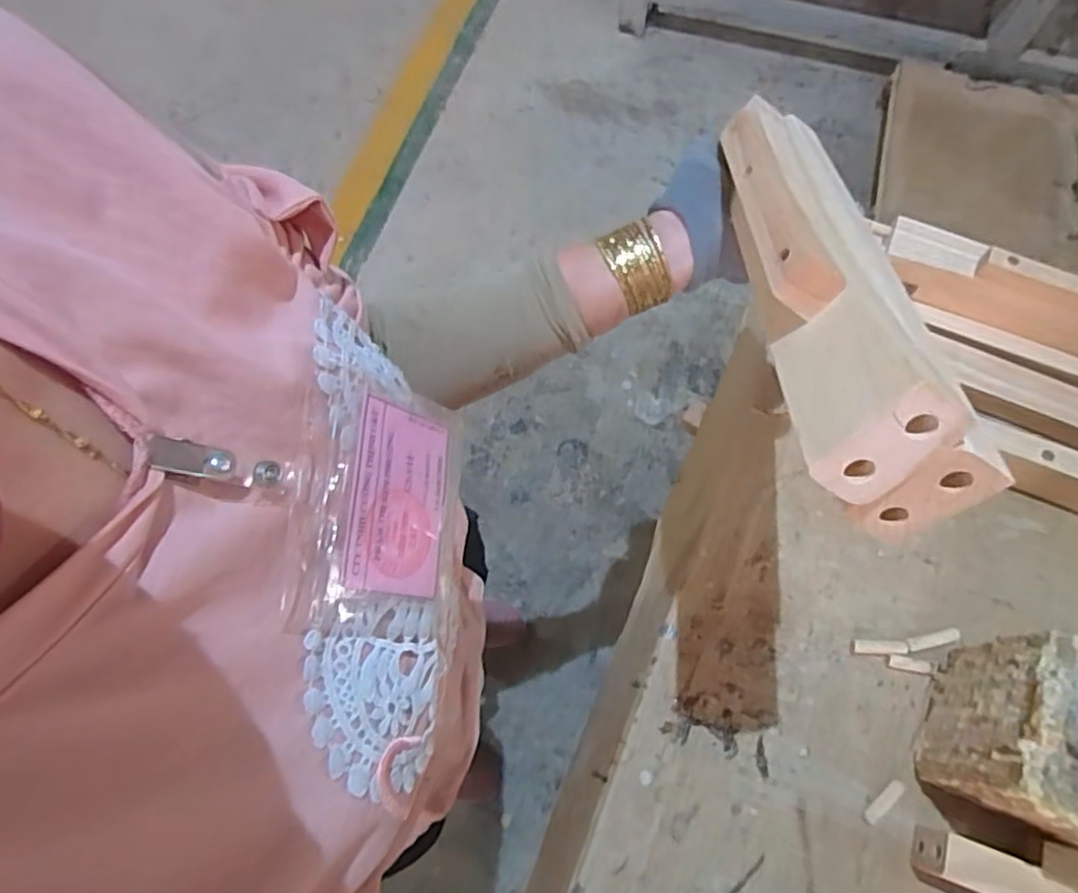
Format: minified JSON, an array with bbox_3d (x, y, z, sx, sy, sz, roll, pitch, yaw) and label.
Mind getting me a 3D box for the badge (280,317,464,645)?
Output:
[{"bbox_3d":[-0.064,0.018,0.277,0.008,0.079,0.117,-10,71,39],"label":"badge"}]

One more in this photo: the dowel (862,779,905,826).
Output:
[{"bbox_3d":[0.257,0.265,0.499,0.039,0.006,0.011,-39,72,-16],"label":"dowel"}]

